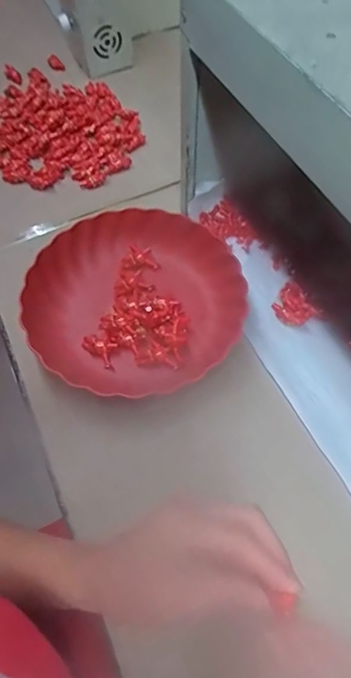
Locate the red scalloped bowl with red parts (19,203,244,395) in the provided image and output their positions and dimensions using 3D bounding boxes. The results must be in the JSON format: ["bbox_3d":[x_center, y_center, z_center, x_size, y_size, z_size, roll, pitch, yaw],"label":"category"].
[{"bbox_3d":[-0.051,-0.048,0.553,0.240,0.055,0.230,-1,61,1],"label":"red scalloped bowl with red parts"}]

